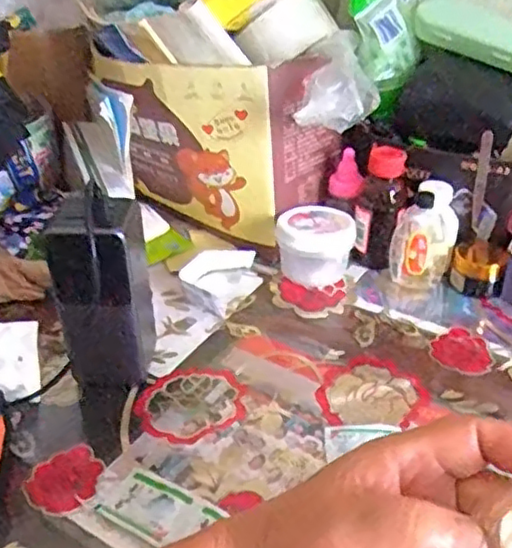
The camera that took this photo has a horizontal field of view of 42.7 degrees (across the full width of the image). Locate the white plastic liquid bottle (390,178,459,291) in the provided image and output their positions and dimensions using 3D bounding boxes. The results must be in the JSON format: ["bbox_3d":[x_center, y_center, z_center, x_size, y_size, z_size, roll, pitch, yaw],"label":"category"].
[{"bbox_3d":[0.147,-0.033,0.569,0.050,0.088,0.040,8,34,14],"label":"white plastic liquid bottle"}]

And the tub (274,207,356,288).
[{"bbox_3d":[0.053,-0.026,0.589,0.067,0.054,0.065,2,34,6],"label":"tub"}]

